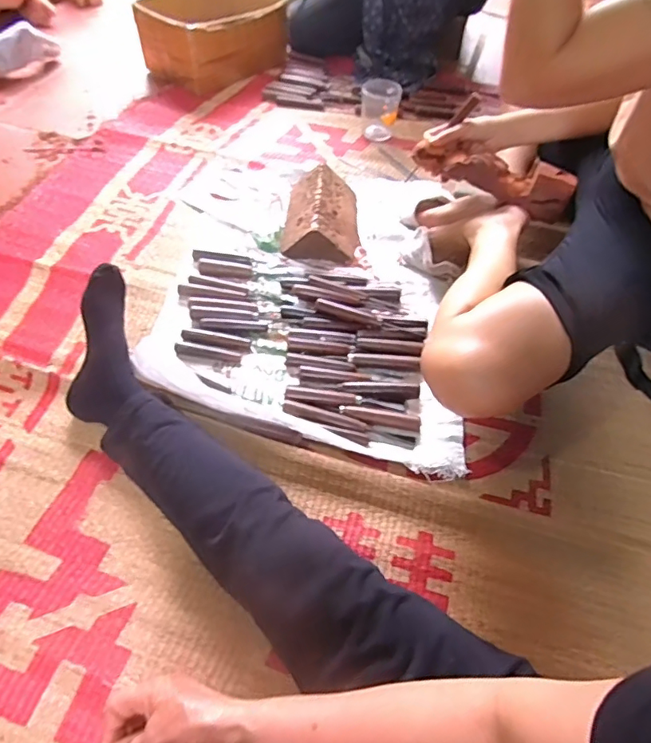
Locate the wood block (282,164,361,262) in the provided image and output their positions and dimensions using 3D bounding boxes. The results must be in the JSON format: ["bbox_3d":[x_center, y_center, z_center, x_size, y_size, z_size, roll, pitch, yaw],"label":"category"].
[{"bbox_3d":[-0.005,-0.302,0.985,0.136,0.063,0.202,5,54,0],"label":"wood block"}]

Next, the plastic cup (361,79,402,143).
[{"bbox_3d":[0.126,-0.612,1.206,0.088,0.091,0.090,10,53,4],"label":"plastic cup"}]

